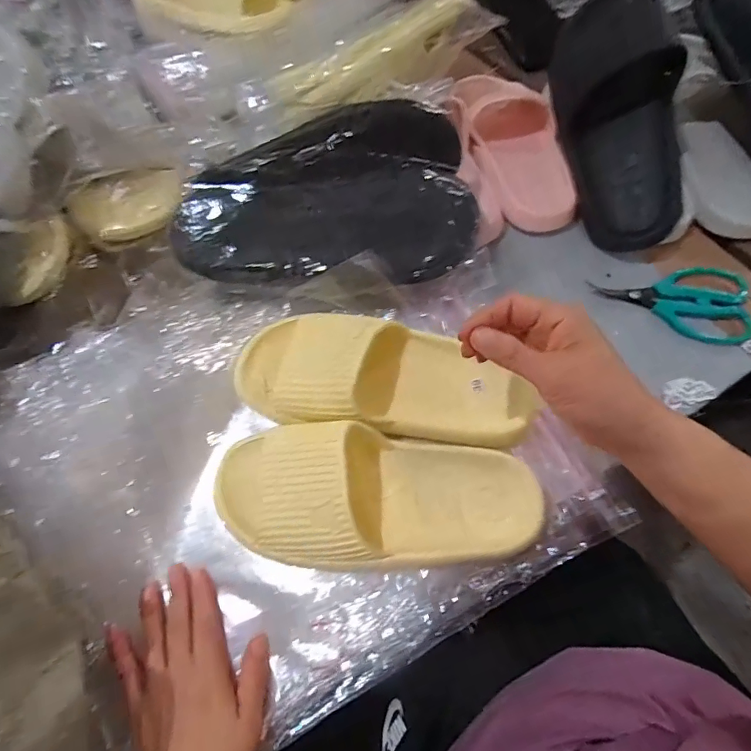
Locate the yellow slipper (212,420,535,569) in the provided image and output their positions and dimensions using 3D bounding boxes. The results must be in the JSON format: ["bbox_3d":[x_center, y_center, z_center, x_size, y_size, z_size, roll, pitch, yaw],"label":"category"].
[{"bbox_3d":[-0.002,0.091,0.350,0.250,0.070,0.100,0,66,5],"label":"yellow slipper"}]

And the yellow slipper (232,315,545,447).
[{"bbox_3d":[0.007,0.003,0.388,0.248,0.063,0.097,11,66,-2],"label":"yellow slipper"}]

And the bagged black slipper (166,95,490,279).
[{"bbox_3d":[-0.038,-0.154,0.433,0.268,0.103,0.133,-9,65,1],"label":"bagged black slipper"}]

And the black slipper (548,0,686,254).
[{"bbox_3d":[0.242,-0.250,0.458,0.099,0.082,0.250,-11,93,-3],"label":"black slipper"}]

